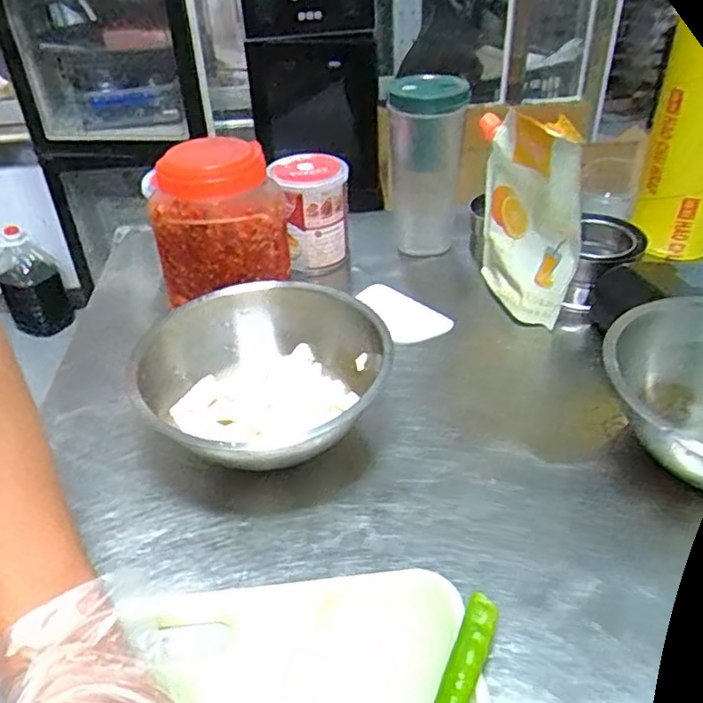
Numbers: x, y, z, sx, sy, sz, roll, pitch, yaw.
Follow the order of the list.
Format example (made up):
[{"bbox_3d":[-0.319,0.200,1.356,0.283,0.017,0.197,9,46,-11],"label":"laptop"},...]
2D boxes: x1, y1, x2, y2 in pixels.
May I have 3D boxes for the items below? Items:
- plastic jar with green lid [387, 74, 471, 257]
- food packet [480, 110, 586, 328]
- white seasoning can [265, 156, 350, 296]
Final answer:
[{"bbox_3d":[0.080,-0.189,0.690,0.073,0.175,0.081,2,36,5],"label":"plastic jar with green lid"},{"bbox_3d":[0.159,-0.124,0.592,0.029,0.182,0.130,-13,34,-16],"label":"food packet"},{"bbox_3d":[-0.045,-0.144,0.706,0.080,0.122,0.076,-1,36,1],"label":"white seasoning can"}]

